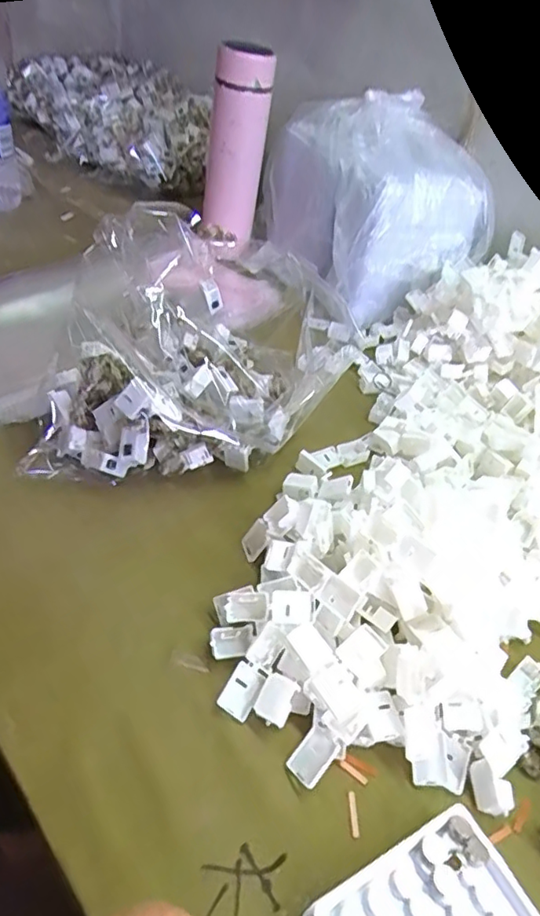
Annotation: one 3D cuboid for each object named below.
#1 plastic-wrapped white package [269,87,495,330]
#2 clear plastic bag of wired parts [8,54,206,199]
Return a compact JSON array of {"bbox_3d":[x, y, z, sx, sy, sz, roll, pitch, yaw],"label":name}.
[{"bbox_3d":[0.114,-0.288,0.672,0.165,0.184,0.223,-11,46,-21],"label":"plastic-wrapped white package"},{"bbox_3d":[-0.247,-0.524,0.911,0.238,0.091,0.354,-13,48,-25],"label":"clear plastic bag of wired parts"}]

